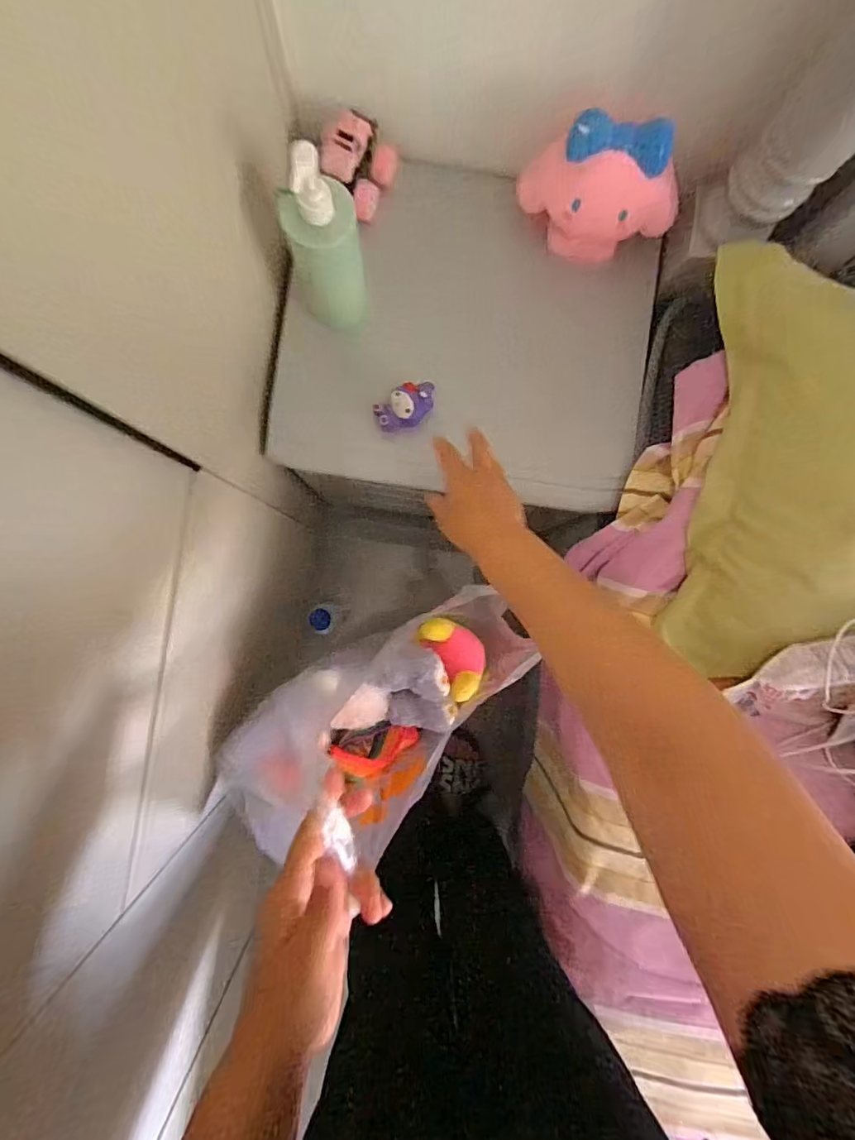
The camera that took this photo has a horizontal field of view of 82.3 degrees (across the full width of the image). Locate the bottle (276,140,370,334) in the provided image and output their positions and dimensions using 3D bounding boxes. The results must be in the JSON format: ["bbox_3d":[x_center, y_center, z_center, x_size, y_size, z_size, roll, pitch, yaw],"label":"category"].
[{"bbox_3d":[-0.096,-0.312,0.479,0.072,0.191,0.057,-12,88,-5],"label":"bottle"}]

